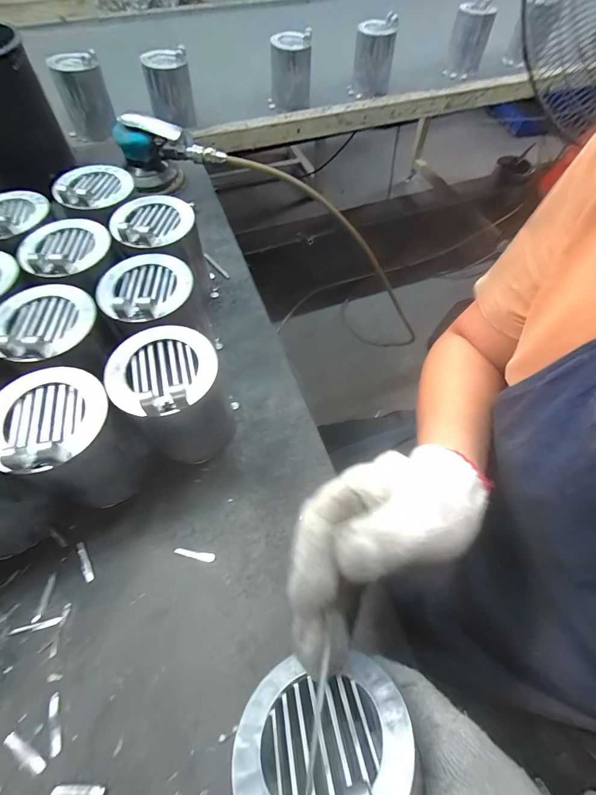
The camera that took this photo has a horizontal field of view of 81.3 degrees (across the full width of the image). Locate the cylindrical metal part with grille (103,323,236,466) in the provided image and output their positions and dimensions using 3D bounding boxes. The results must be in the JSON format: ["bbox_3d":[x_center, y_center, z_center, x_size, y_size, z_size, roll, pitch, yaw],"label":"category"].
[{"bbox_3d":[-0.112,0.002,0.327,0.085,0.118,0.080,1,59,-1],"label":"cylindrical metal part with grille"}]

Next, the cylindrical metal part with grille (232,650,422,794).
[{"bbox_3d":[0.012,0.176,0.165,0.085,0.077,0.040,-12,103,9],"label":"cylindrical metal part with grille"}]

